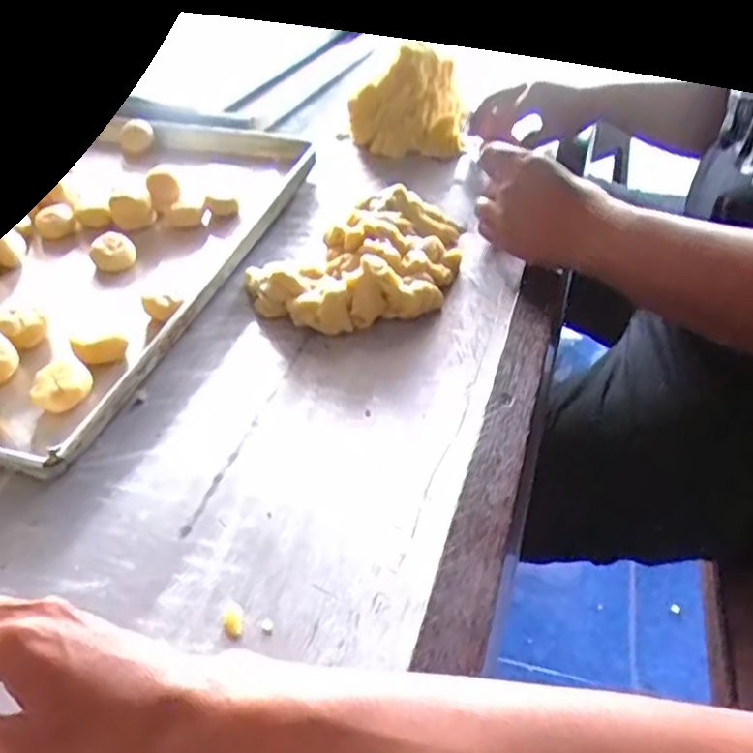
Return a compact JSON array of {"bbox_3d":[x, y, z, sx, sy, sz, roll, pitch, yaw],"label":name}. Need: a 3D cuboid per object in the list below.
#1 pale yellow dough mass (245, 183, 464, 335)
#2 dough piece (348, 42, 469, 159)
[{"bbox_3d":[-0.005,-0.110,0.615,0.159,0.040,0.210,22,47,26],"label":"pale yellow dough mass"},{"bbox_3d":[0.035,-0.321,0.788,0.127,0.101,0.055,-5,41,-2],"label":"dough piece"}]

